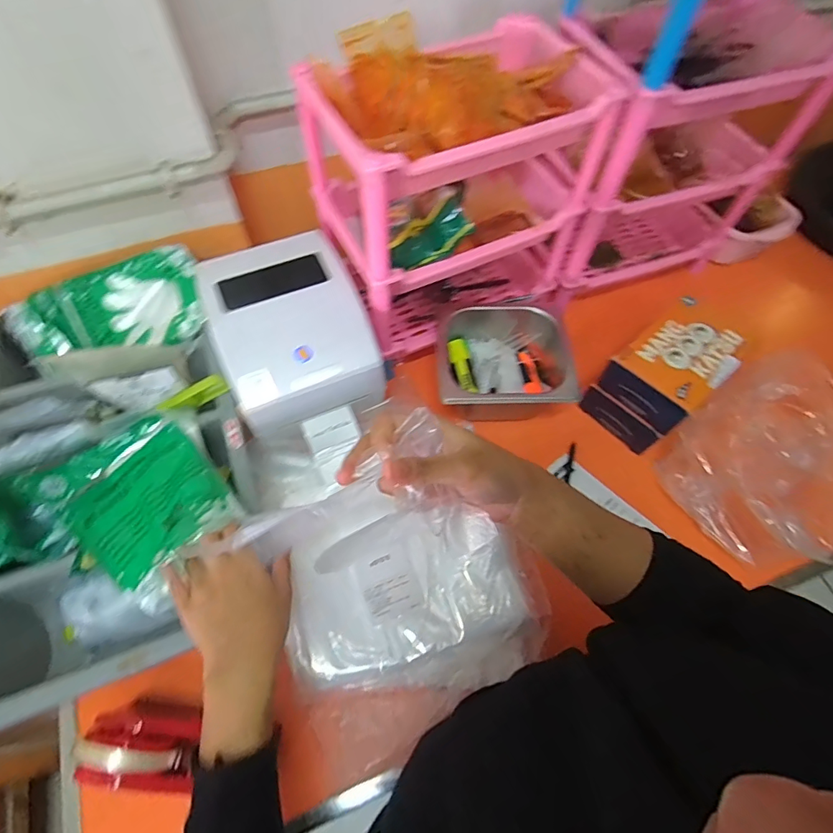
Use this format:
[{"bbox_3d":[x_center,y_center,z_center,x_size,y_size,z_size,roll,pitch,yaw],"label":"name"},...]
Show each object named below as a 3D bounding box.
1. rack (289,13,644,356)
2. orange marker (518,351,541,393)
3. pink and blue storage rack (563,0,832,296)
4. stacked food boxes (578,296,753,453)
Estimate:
[{"bbox_3d":[0.049,-0.271,0.617,0.323,0.342,0.191,-22,64,-13],"label":"rack"},{"bbox_3d":[0.162,-0.067,0.672,0.023,0.010,0.091,1,45,-1],"label":"orange marker"},{"bbox_3d":[0.354,-0.400,0.638,0.345,0.479,0.219,-23,64,-13],"label":"pink and blue storage rack"},{"bbox_3d":[0.330,-0.048,0.623,0.144,0.115,0.111,-35,67,-18],"label":"stacked food boxes"}]

